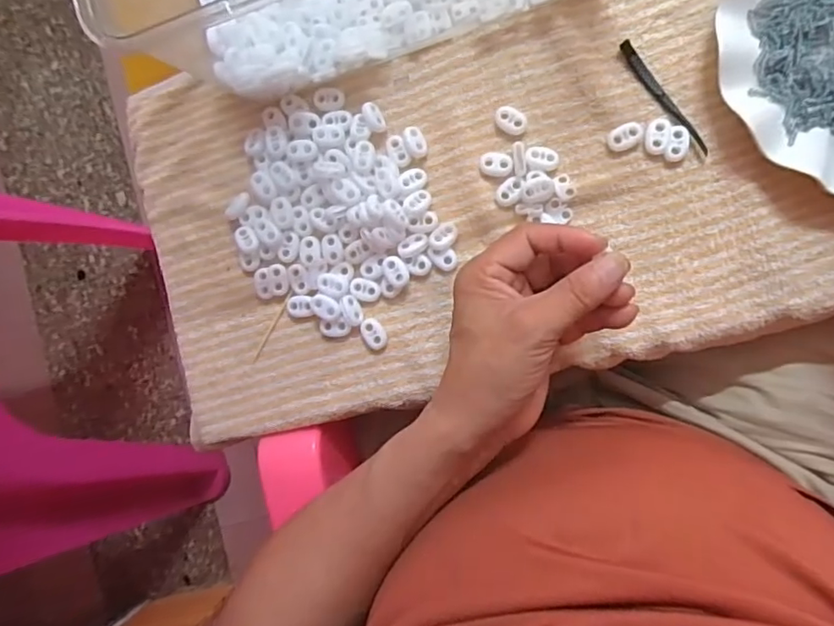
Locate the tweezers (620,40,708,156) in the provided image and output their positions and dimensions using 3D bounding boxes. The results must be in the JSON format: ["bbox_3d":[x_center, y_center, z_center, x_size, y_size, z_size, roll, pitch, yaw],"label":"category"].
[{"bbox_3d":[0.158,-0.138,0.355,0.008,0.011,0.087,-34,85,7],"label":"tweezers"}]

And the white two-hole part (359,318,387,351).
[{"bbox_3d":[-0.030,0.015,0.385,0.016,0.004,0.023,-29,86,7],"label":"white two-hole part"}]

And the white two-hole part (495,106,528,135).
[{"bbox_3d":[0.063,-0.129,0.372,0.023,0.004,0.015,36,95,7],"label":"white two-hole part"}]

